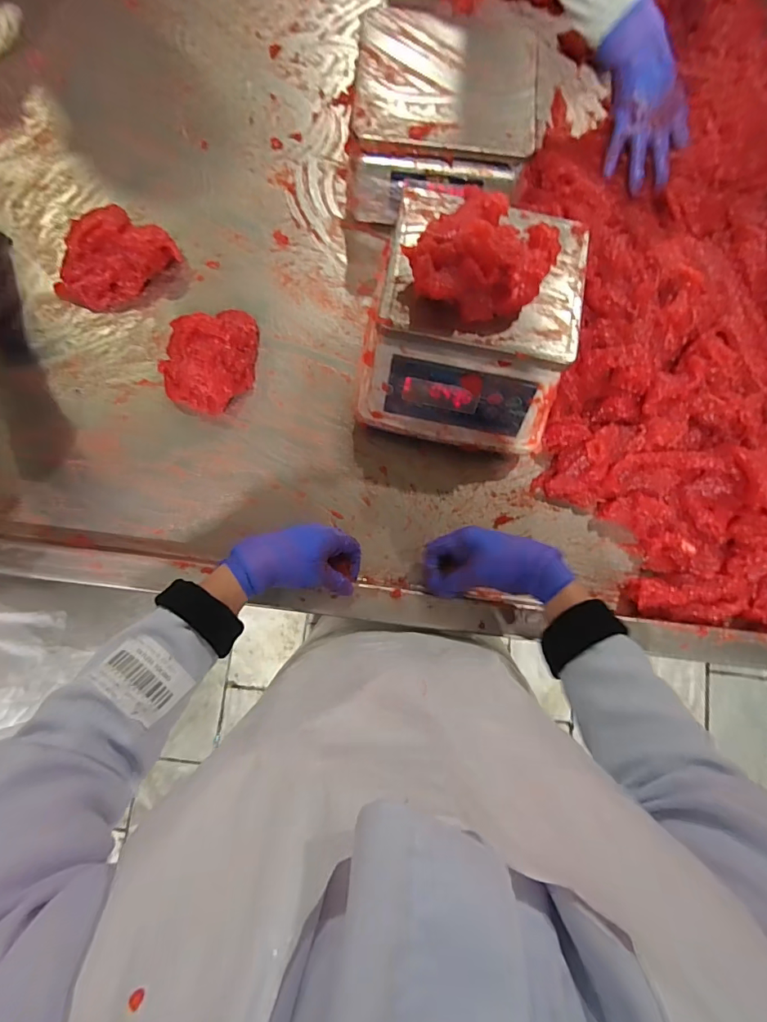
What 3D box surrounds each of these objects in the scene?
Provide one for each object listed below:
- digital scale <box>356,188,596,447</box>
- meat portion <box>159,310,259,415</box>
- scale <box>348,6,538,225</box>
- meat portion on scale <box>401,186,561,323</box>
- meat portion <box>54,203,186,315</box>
[{"bbox_3d":[0.099,-0.211,0.528,0.223,0.112,0.239,12,82,0],"label":"digital scale"},{"bbox_3d":[-0.219,-0.197,0.571,0.107,0.050,0.140,20,82,1],"label":"meat portion"},{"bbox_3d":[0.077,-0.505,0.608,0.217,0.107,0.221,8,82,-1],"label":"scale"},{"bbox_3d":[0.093,-0.249,0.441,0.129,0.054,0.123,0,82,-2],"label":"meat portion on scale"},{"bbox_3d":[-0.359,-0.330,0.594,0.096,0.062,0.147,43,83,4],"label":"meat portion"}]

